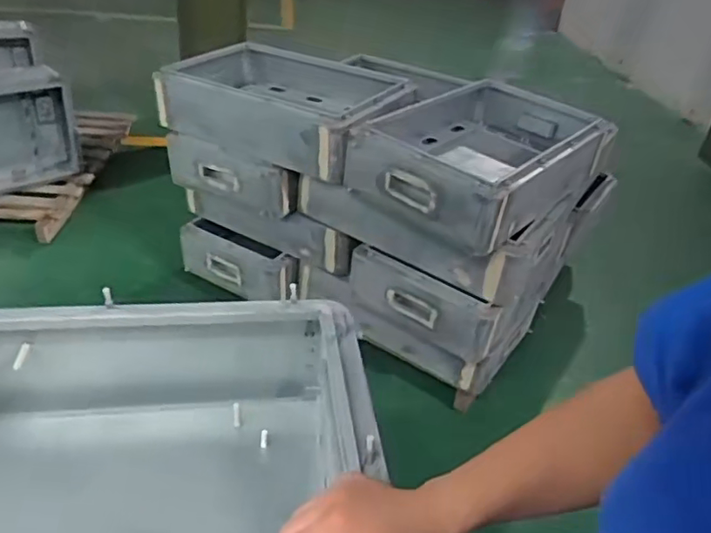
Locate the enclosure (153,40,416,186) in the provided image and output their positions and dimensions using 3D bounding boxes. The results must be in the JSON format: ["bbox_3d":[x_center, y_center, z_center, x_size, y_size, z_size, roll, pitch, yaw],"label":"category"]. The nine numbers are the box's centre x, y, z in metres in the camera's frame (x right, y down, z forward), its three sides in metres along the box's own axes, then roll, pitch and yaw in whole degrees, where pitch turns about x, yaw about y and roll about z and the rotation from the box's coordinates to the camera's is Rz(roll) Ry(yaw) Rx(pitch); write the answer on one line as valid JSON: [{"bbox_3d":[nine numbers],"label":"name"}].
[{"bbox_3d":[-0.200,-0.469,1.699,0.663,0.175,0.467,27,40,26],"label":"enclosure"}]

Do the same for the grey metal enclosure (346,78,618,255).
[{"bbox_3d":[0.333,-0.305,1.562,0.447,0.166,0.743,29,41,29],"label":"grey metal enclosure"}]

